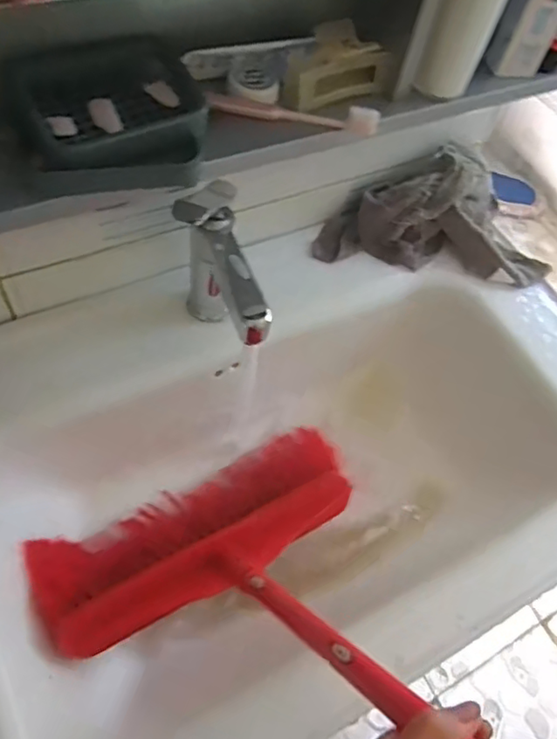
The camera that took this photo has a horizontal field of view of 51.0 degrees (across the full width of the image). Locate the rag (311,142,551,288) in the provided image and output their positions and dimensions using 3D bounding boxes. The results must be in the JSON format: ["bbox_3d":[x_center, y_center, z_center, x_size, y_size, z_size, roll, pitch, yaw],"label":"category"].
[{"bbox_3d":[0.193,-0.196,0.710,0.279,0.089,0.139,8,57,-4],"label":"rag"}]

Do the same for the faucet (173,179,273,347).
[{"bbox_3d":[-0.056,-0.072,0.561,0.054,0.152,0.157,-9,60,-15],"label":"faucet"}]

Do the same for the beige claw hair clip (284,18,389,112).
[{"bbox_3d":[0.044,-0.235,0.450,0.081,0.044,0.028,-24,64,-22],"label":"beige claw hair clip"}]

